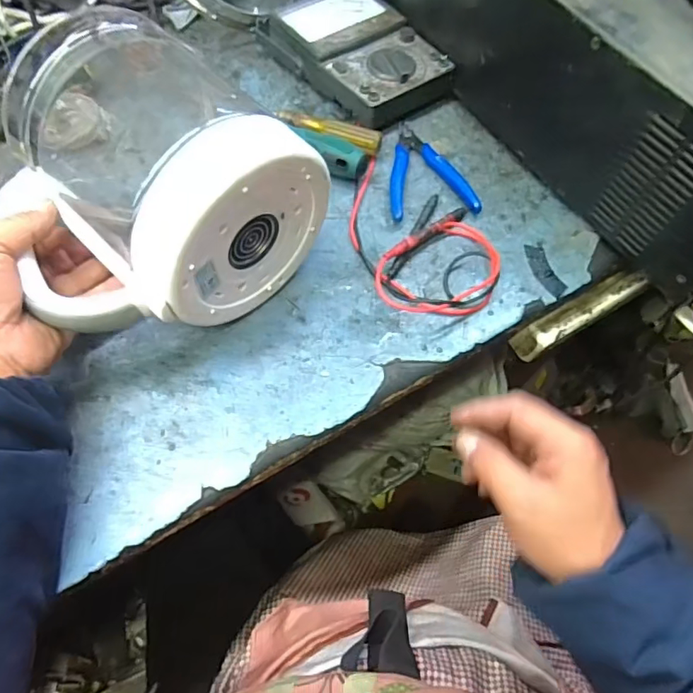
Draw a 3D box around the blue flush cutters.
[{"bbox_3d":[0.069,-0.169,0.497,0.079,0.014,0.120,-10,64,-8],"label":"blue flush cutters"}]

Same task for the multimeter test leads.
[{"bbox_3d":[0.060,-0.100,0.459,0.106,0.023,0.165,-13,64,-9],"label":"multimeter test leads"}]

